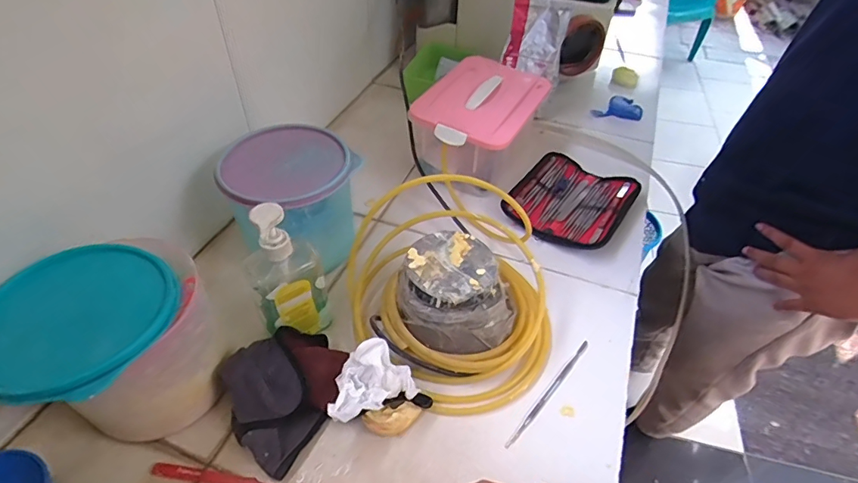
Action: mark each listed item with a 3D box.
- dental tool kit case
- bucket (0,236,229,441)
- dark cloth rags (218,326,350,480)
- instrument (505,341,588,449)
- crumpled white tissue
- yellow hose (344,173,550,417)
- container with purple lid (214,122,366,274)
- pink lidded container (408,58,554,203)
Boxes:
[{"bbox_3d":[0.230,-0.073,0.776,0.174,0.029,0.201,26,50,21],"label":"dental tool kit case"},{"bbox_3d":[-0.312,0.105,0.487,0.160,0.151,0.173,1,46,-1],"label":"bucket"},{"bbox_3d":[-0.156,0.157,0.522,0.119,0.055,0.136,31,52,25],"label":"dark cloth rags"},{"bbox_3d":[0.141,0.173,0.556,0.009,0.004,0.172,34,53,27],"label":"instrument"},{"bbox_3d":[-0.067,0.143,0.512,0.092,0.031,0.077,-18,49,-19],"label":"crumpled white tissue"},{"bbox_3d":[0.042,0.047,0.563,0.238,0.160,0.221,1,46,-1],"label":"yellow hose"},{"bbox_3d":[-0.179,-0.058,0.647,0.145,0.135,0.151,1,46,-1],"label":"container with purple lid"},{"bbox_3d":[0.088,-0.209,0.825,0.164,0.129,0.237,19,48,15],"label":"pink lidded container"}]

